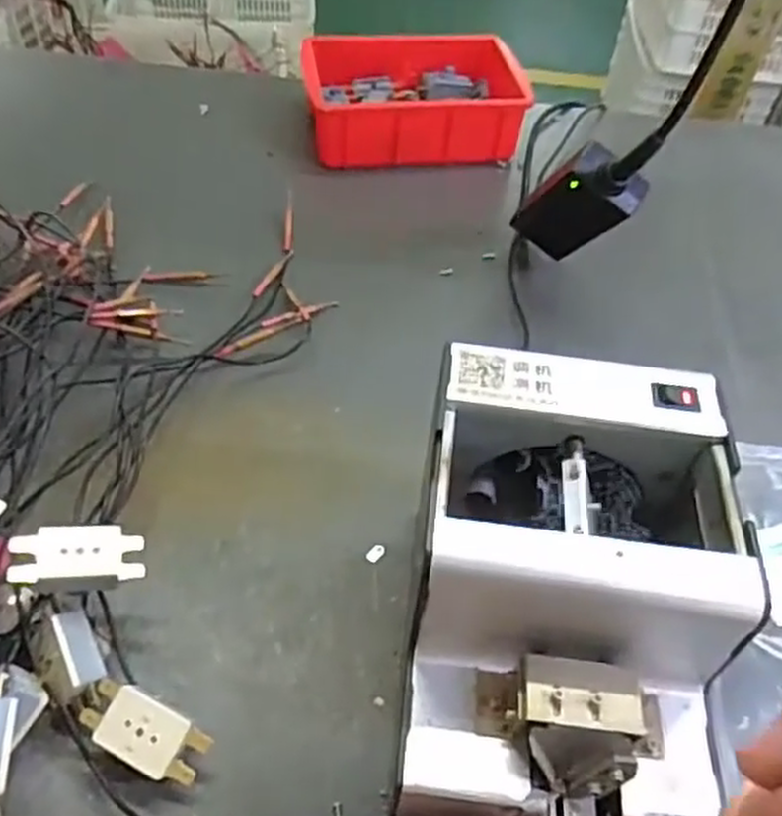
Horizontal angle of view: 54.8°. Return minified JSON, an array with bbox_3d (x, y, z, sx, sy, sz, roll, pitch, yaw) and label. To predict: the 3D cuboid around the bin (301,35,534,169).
[{"bbox_3d":[0.018,-0.298,0.723,0.200,0.057,0.141,-5,51,-10],"label":"bin"}]

